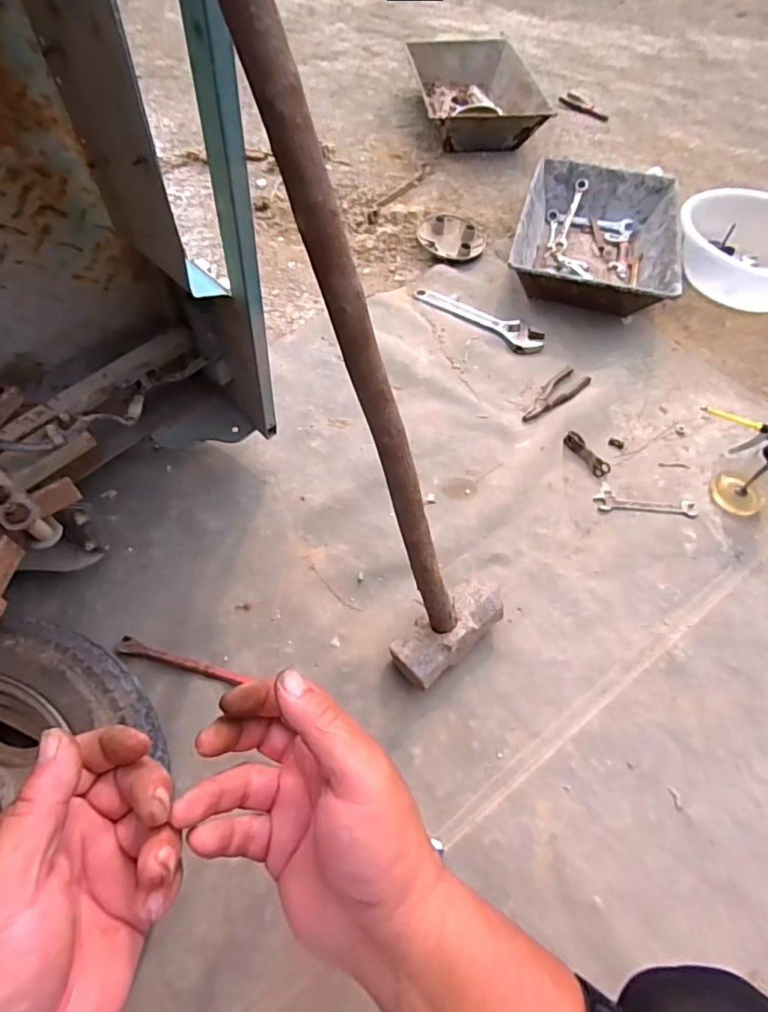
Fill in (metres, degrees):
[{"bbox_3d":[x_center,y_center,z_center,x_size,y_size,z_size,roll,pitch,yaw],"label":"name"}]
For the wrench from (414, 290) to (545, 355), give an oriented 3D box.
[{"bbox_3d":[0.191,-0.382,1.086,0.283,0.015,0.066,36,63,18],"label":"wrench"}]

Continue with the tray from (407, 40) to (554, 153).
[{"bbox_3d":[0.256,-1.168,1.539,0.312,0.107,0.479,-4,58,-6],"label":"tray"}]

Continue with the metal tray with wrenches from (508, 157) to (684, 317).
[{"bbox_3d":[0.459,-0.585,1.181,0.321,0.105,0.450,17,59,7],"label":"metal tray with wrenches"}]

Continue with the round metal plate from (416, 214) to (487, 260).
[{"bbox_3d":[0.156,-0.615,1.224,0.153,0.037,0.153,1,58,-2],"label":"round metal plate"}]

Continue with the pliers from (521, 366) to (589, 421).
[{"bbox_3d":[0.301,-0.198,0.965,0.163,0.009,0.055,-35,66,-22],"label":"pliers"}]

